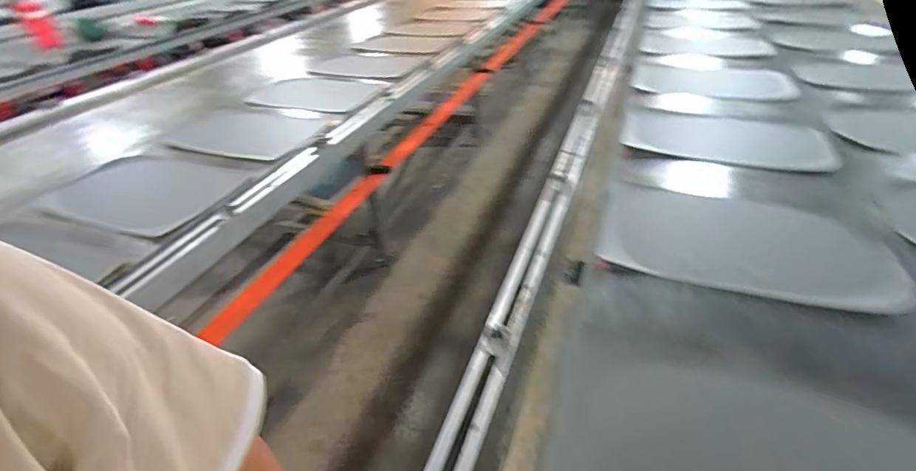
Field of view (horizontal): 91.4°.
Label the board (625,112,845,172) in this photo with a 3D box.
[{"bbox_3d":[0.751,-0.278,1.280,0.515,0.058,0.334,9,35,22],"label":"board"}]

